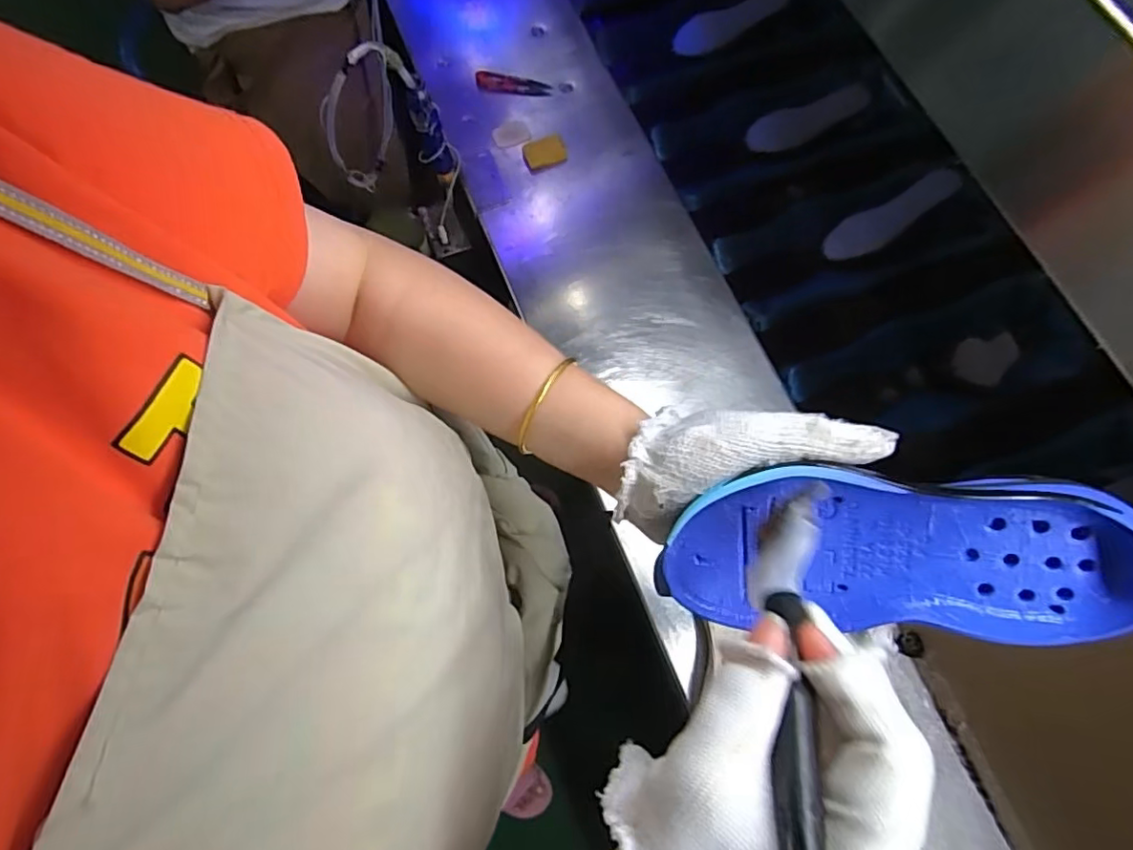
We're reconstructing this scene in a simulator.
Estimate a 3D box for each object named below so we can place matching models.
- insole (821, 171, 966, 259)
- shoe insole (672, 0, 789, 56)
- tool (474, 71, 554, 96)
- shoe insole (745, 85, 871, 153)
[{"bbox_3d":[0.406,-0.261,0.736,0.171,0.013,0.048,-31,75,11],"label":"insole"},{"bbox_3d":[0.233,-0.579,0.836,0.173,0.009,0.045,-28,94,1],"label":"shoe insole"},{"bbox_3d":[-0.071,-0.455,0.784,0.100,0.014,0.026,8,73,1],"label":"tool"},{"bbox_3d":[0.331,-0.417,0.801,0.172,0.007,0.051,-21,88,3],"label":"shoe insole"}]

